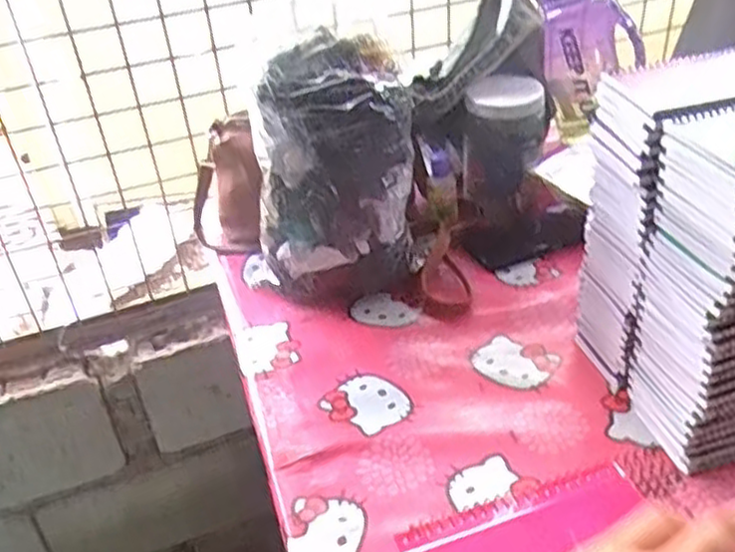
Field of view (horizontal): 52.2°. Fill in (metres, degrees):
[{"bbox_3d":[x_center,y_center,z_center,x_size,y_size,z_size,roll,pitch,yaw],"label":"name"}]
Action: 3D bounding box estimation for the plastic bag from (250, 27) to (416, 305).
[{"bbox_3d":[-0.037,-0.108,0.820,0.174,0.278,0.105,-7,37,-1],"label":"plastic bag"}]

